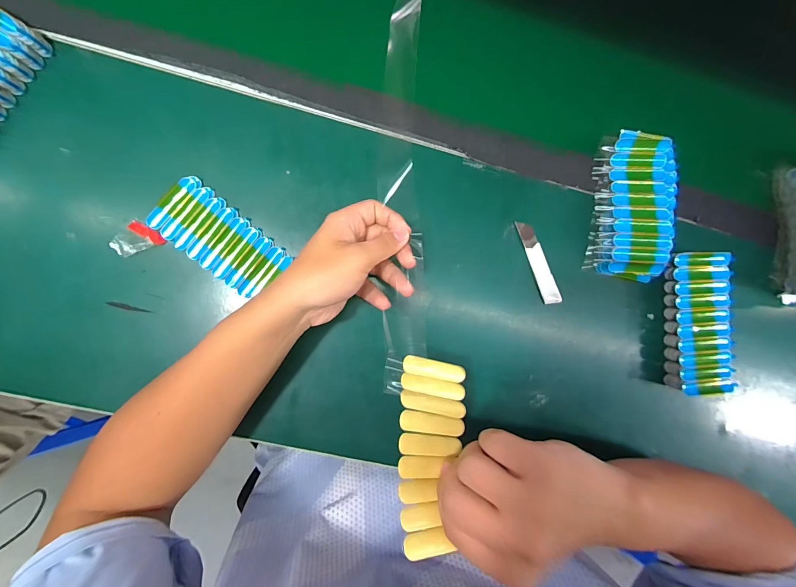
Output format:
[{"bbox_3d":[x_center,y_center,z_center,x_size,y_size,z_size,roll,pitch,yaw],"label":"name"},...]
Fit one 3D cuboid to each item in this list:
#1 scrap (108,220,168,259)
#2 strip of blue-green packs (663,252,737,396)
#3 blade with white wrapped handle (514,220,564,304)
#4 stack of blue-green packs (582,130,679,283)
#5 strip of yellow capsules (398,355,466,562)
[{"bbox_3d":[-0.262,-0.057,0.335,0.045,0.007,0.031,-23,91,-6],"label":"scrap"},{"bbox_3d":[0.341,0.034,0.386,0.067,0.038,0.155,-1,89,-6],"label":"strip of blue-green packs"},{"bbox_3d":[0.159,-0.035,0.379,0.020,0.004,0.098,-21,91,-6],"label":"blade with white wrapped handle"},{"bbox_3d":[0.266,-0.101,0.381,0.087,0.027,0.162,6,88,-6],"label":"stack of blue-green packs"},{"bbox_3d":[0.028,0.122,0.270,0.060,0.015,0.137,16,60,-24],"label":"strip of yellow capsules"}]

